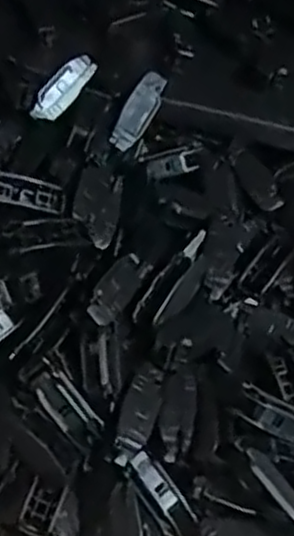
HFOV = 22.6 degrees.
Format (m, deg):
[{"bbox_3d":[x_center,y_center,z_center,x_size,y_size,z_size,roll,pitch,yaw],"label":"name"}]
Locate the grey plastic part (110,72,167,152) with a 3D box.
[{"bbox_3d":[-0.005,-0.093,0.437,0.014,0.014,0.049,33,96,16],"label":"grey plastic part"}]

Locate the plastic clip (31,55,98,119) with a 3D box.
[{"bbox_3d":[-0.050,-0.106,0.436,0.016,0.011,0.047,42,86,20],"label":"plastic clip"}]

